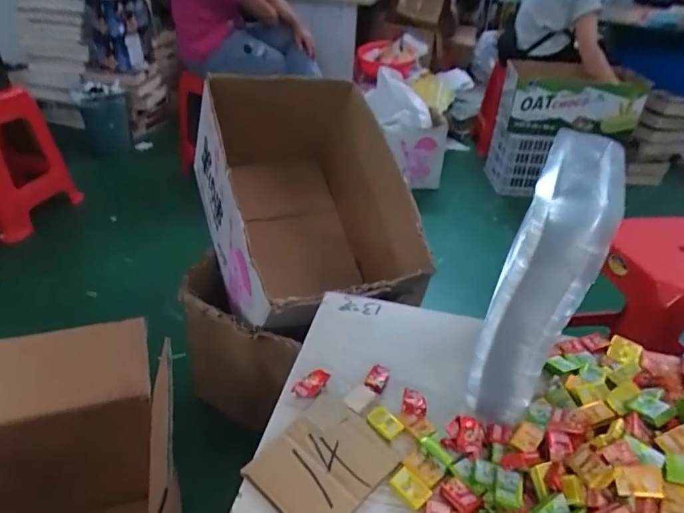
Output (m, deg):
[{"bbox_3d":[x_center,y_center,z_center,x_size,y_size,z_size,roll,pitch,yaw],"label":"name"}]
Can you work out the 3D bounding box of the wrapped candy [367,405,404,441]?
[{"bbox_3d":[0.034,0.131,0.376,0.018,0.005,0.026,-27,45,-37],"label":"wrapped candy"}]

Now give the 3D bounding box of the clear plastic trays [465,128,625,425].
[{"bbox_3d":[0.140,0.028,0.342,0.053,0.216,0.062,18,37,20],"label":"clear plastic trays"}]

